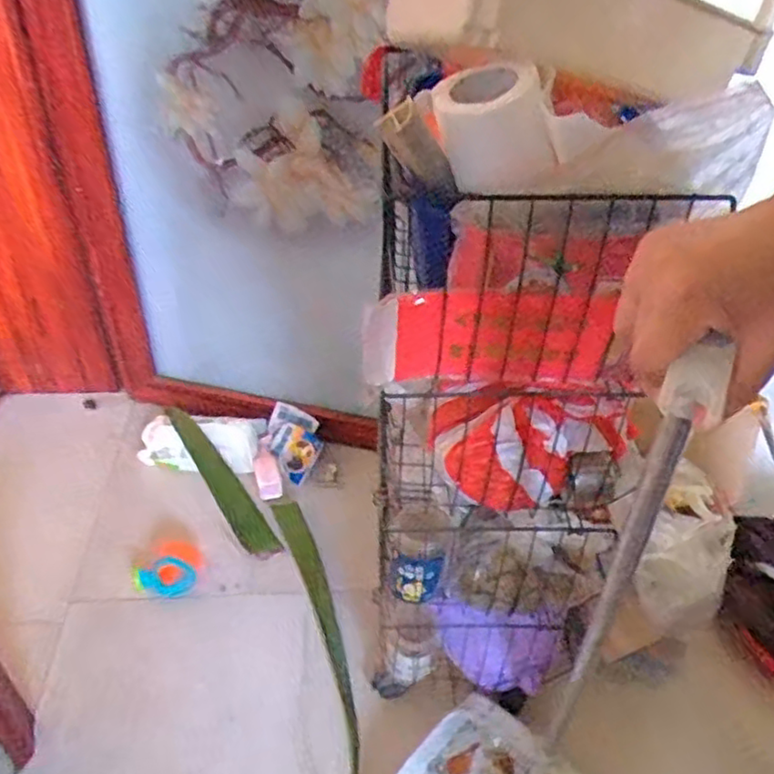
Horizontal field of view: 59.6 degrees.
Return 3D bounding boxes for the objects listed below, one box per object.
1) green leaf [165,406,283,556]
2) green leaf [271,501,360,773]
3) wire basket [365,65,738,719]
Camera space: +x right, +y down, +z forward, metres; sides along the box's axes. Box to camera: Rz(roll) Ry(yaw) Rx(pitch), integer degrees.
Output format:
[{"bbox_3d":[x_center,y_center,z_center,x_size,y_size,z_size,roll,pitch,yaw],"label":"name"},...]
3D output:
[{"bbox_3d":[-0.317,0.167,1.270,0.060,0.015,0.399,-19,51,-33],"label":"green leaf"},{"bbox_3d":[-0.104,0.381,1.101,0.056,0.016,0.488,-4,44,-23],"label":"green leaf"},{"bbox_3d":[0.126,0.093,0.715,0.315,0.719,0.171,3,31,-1],"label":"wire basket"}]

